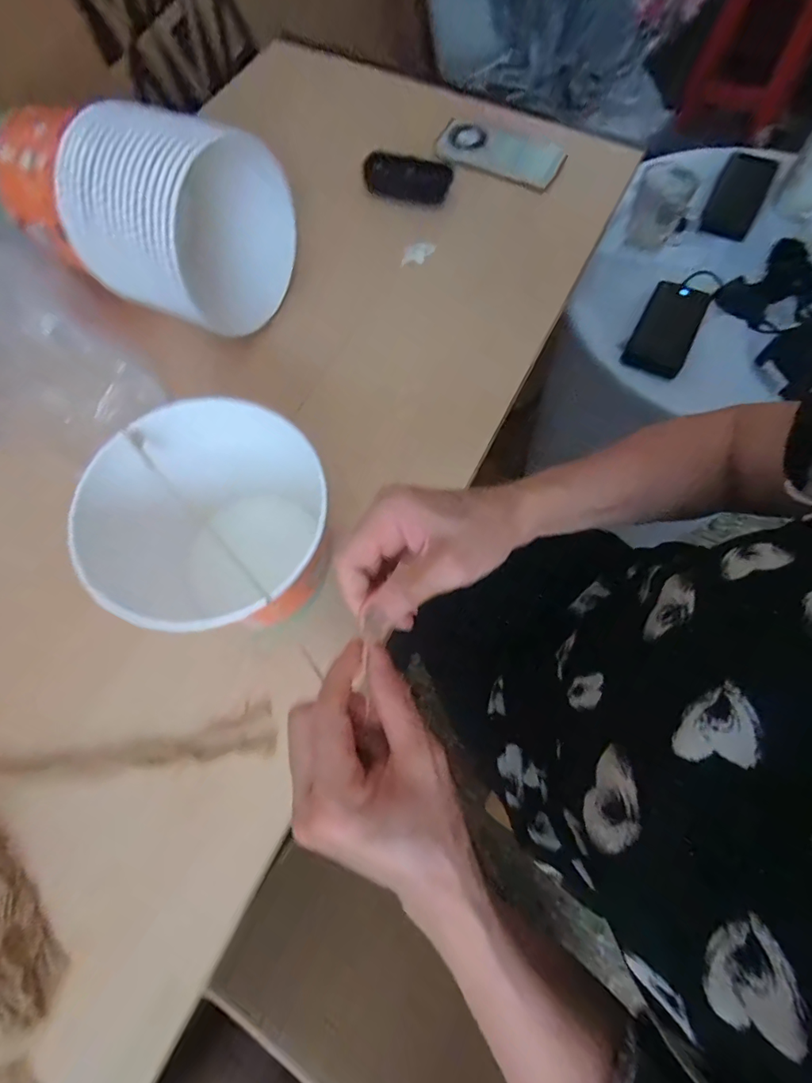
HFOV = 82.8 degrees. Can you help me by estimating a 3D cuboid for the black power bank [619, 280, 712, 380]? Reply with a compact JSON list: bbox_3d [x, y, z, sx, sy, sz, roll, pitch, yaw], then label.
[{"bbox_3d":[0.345,-0.282,0.606,0.074,0.016,0.153,27,73,12],"label":"black power bank"}]

